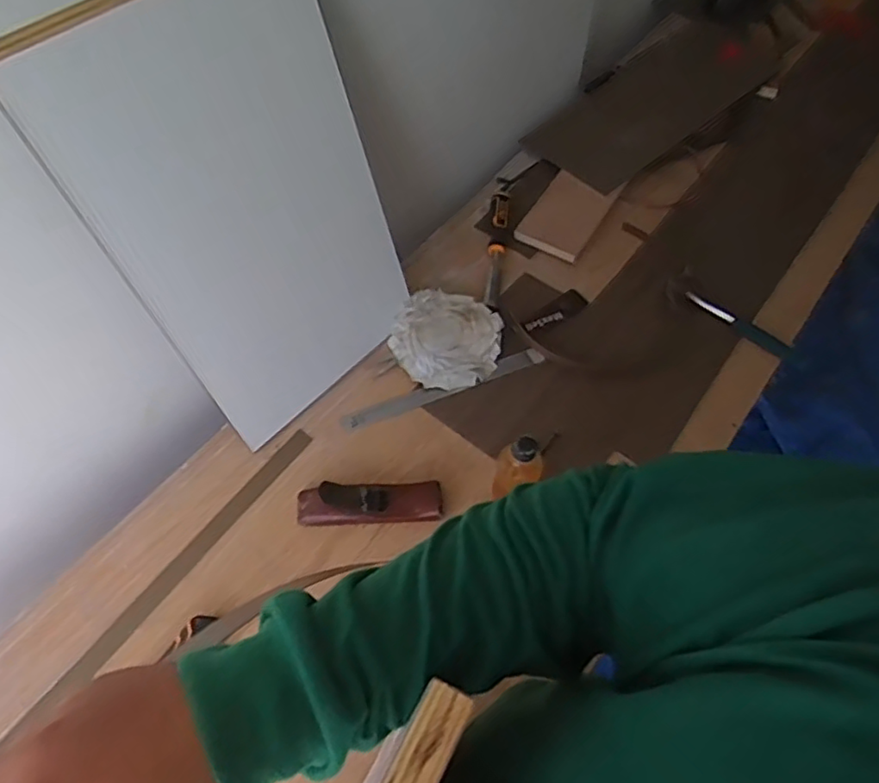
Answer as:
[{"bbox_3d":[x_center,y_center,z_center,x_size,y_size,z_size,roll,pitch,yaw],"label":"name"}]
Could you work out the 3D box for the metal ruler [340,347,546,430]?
[{"bbox_3d":[0.010,-0.005,0.963,0.323,0.011,0.033,-20,61,-11],"label":"metal ruler"}]

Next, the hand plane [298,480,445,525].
[{"bbox_3d":[-0.093,0.147,0.848,0.195,0.060,0.052,-4,59,-1],"label":"hand plane"}]

